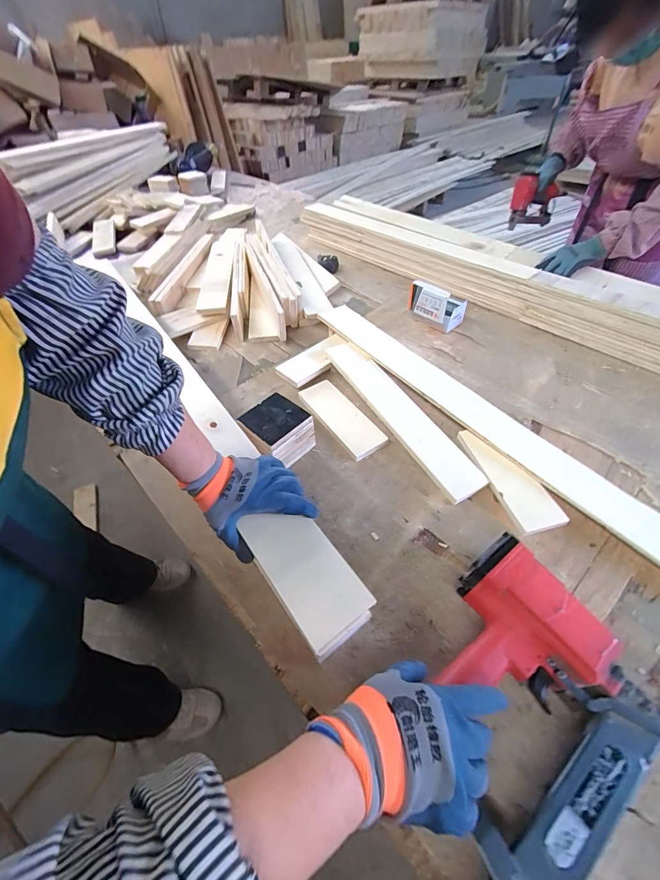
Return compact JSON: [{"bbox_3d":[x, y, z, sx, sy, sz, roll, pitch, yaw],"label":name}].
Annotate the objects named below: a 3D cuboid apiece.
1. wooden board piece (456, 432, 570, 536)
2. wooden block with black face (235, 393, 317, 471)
[{"bbox_3d":[0.274,0.056,0.557,0.064,0.019,0.193,-16,52,-10],"label":"wooden board piece"},{"bbox_3d":[-0.091,-0.009,0.598,0.090,0.078,0.096,34,60,27],"label":"wooden block with black face"}]

